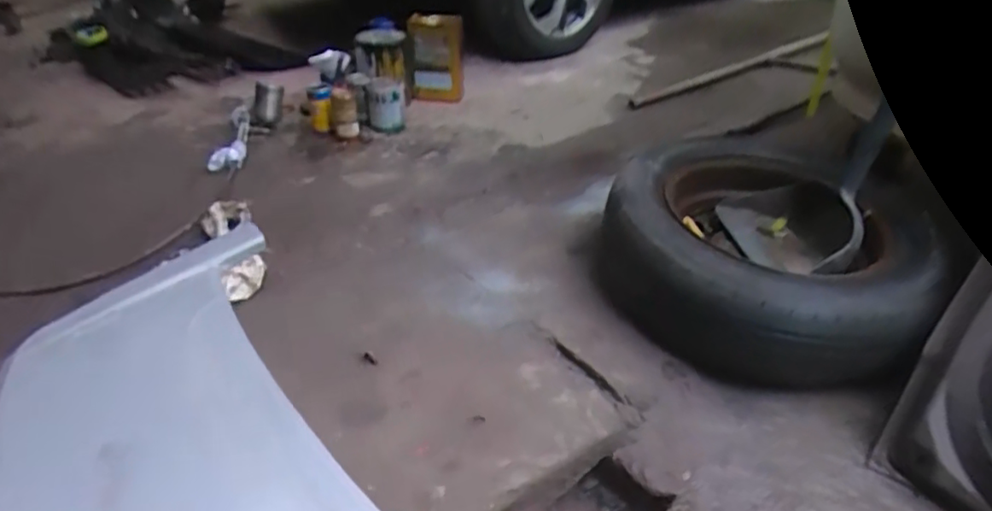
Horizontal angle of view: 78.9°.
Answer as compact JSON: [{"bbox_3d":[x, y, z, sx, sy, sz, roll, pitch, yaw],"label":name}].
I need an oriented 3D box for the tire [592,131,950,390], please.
[{"bbox_3d":[0.500,-0.026,1.181,0.554,0.230,0.577,12,35,17],"label":"tire"}]

